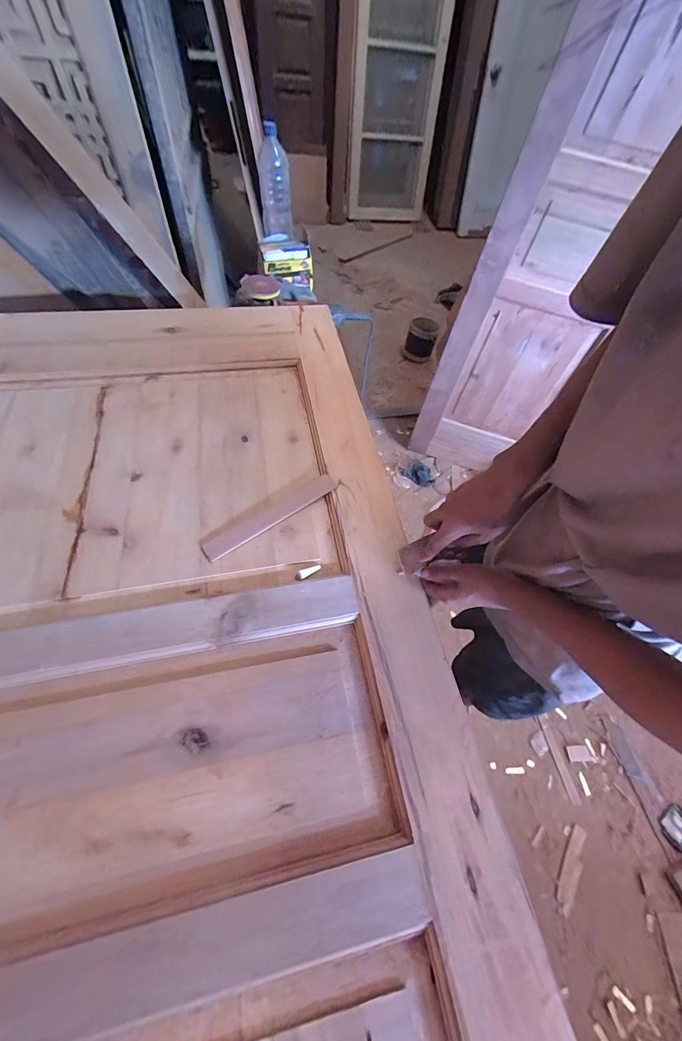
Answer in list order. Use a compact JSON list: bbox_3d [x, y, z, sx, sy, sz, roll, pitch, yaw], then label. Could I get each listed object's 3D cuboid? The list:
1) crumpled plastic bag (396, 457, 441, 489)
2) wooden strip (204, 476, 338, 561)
[{"bbox_3d":[0.380,-0.233,1.704,0.231,0.027,0.149,-19,61,-17],"label":"crumpled plastic bag"},{"bbox_3d":[-0.110,-0.010,0.573,0.231,0.010,0.036,-32,66,-21],"label":"wooden strip"}]

